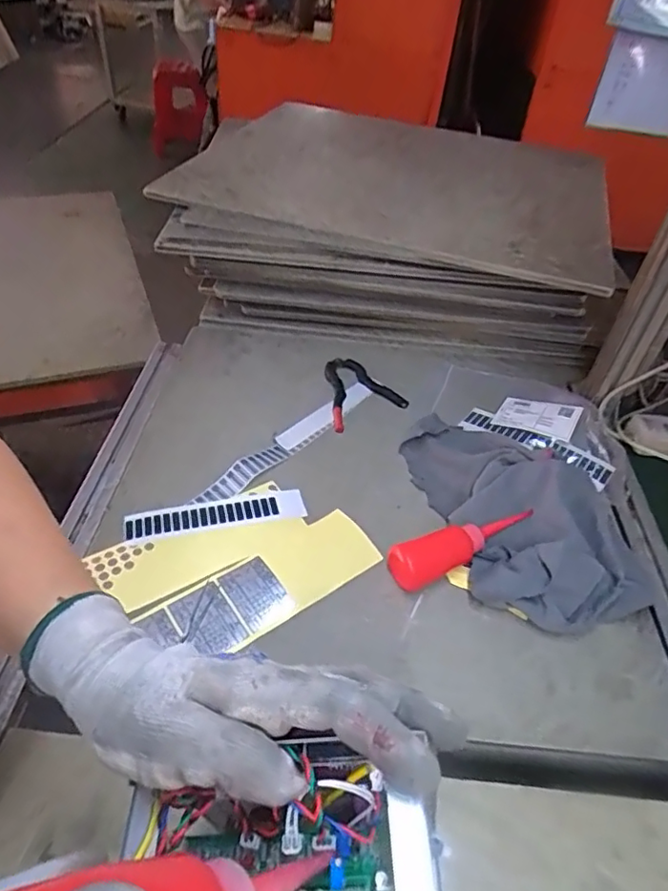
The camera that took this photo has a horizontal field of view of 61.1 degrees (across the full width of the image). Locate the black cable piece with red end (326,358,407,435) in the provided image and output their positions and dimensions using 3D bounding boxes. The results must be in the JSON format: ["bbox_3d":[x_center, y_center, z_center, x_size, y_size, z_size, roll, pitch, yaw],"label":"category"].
[{"bbox_3d":[0.022,-0.082,0.827,0.119,0.022,0.126,-21,50,-26],"label":"black cable piece with red end"}]

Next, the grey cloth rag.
[{"bbox_3d":[0.223,0.062,0.664,0.211,0.065,0.307,-8,45,-15],"label":"grey cloth rag"}]

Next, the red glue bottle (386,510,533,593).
[{"bbox_3d":[0.140,0.111,0.617,0.171,0.043,0.046,-15,48,-21],"label":"red glue bottle"}]

